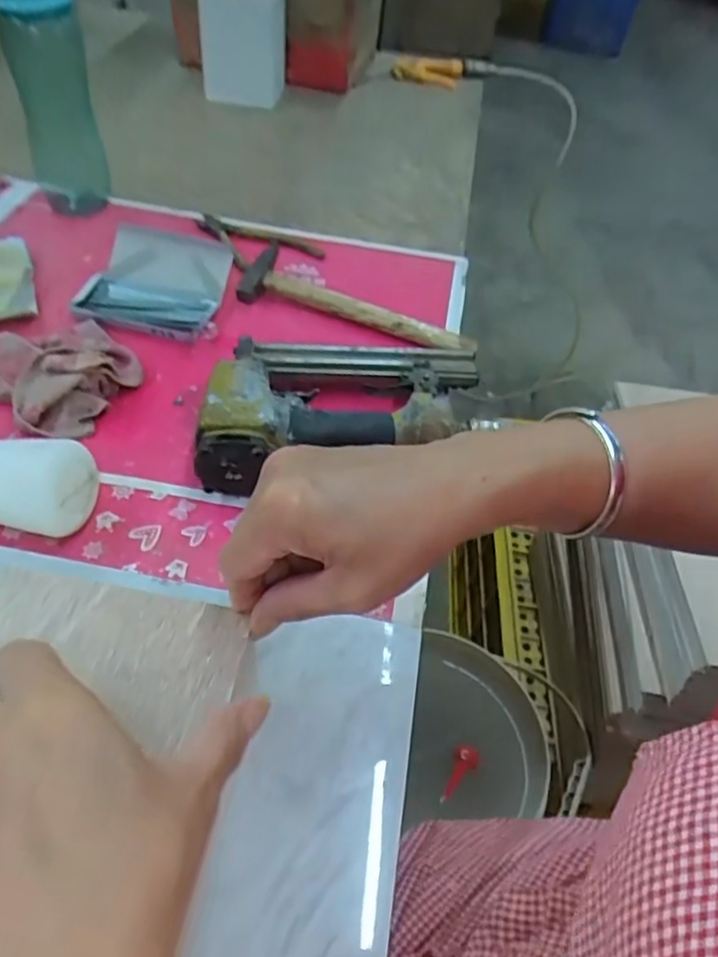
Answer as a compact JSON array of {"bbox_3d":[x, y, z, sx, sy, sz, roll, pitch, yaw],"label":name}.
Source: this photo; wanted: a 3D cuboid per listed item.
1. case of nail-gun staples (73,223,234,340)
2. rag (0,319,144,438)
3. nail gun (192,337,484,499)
[{"bbox_3d":[-0.199,-0.195,0.642,0.131,0.041,0.125,10,47,3],"label":"case of nail-gun staples"},{"bbox_3d":[-0.252,-0.099,0.551,0.108,0.039,0.136,-31,58,-30],"label":"rag"},{"bbox_3d":[-0.007,-0.059,0.531,0.223,0.063,0.157,1,47,-6],"label":"nail gun"}]

